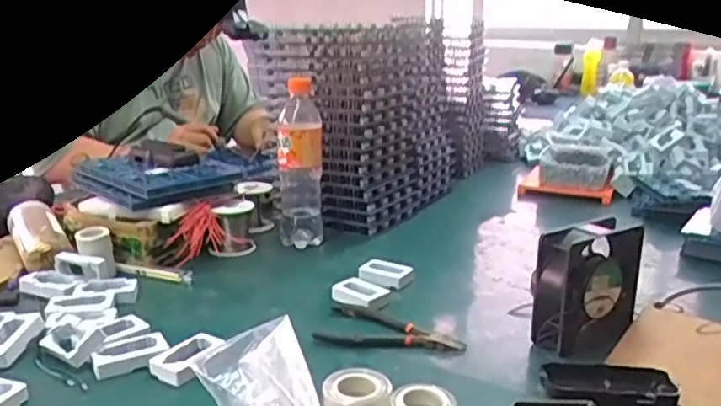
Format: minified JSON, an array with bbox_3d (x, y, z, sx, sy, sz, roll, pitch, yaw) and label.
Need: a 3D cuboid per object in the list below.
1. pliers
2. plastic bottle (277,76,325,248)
[{"bbox_3d":[0.024,0.133,0.700,0.163,0.014,0.084,10,20,29],"label":"pliers"},{"bbox_3d":[-0.086,-0.051,0.967,0.064,0.234,0.053,-1,17,-5],"label":"plastic bottle"}]

